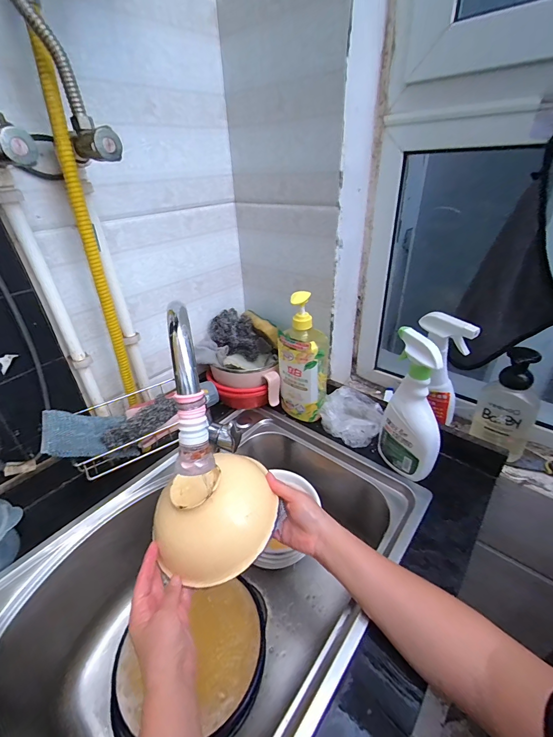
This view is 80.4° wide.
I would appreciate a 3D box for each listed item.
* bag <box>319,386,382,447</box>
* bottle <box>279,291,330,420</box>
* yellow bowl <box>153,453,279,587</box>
[{"bbox_3d":[0.147,0.094,0.661,0.118,0.058,0.090,27,43,37],"label":"bag"},{"bbox_3d":[0.056,-0.019,0.649,0.102,0.256,0.079,-2,33,1],"label":"bottle"},{"bbox_3d":[-0.081,0.185,0.443,0.164,0.096,0.142,-20,36,-24],"label":"yellow bowl"}]

